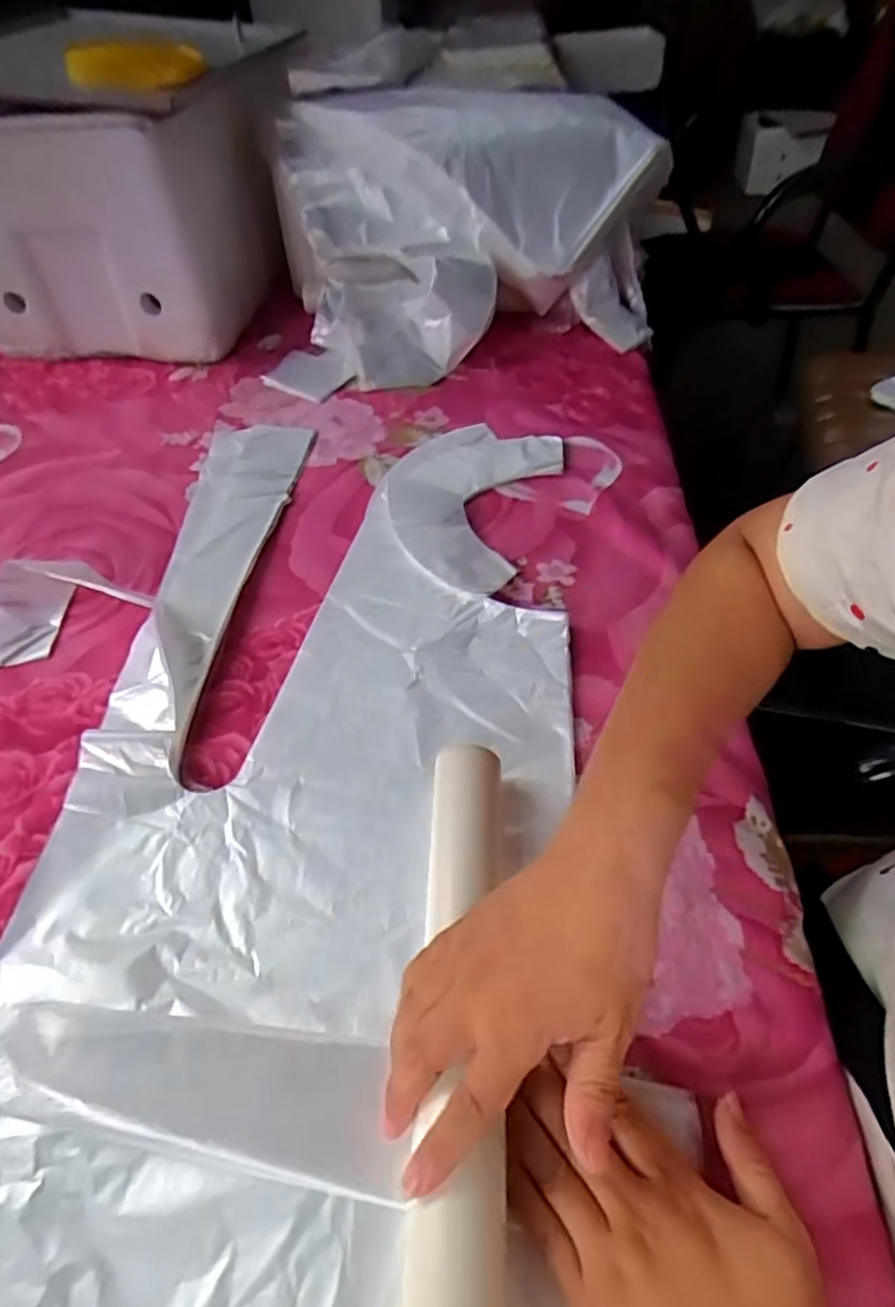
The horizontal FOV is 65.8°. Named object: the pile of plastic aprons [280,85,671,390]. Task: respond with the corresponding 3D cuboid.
[{"bbox_3d":[0.042,-0.509,0.839,0.442,0.212,0.273,-17,50,-13],"label":"pile of plastic aprons"}]

